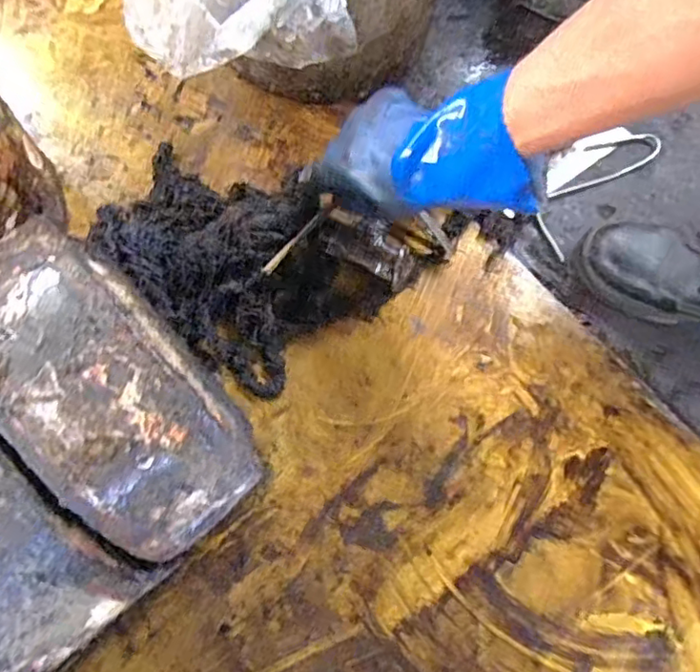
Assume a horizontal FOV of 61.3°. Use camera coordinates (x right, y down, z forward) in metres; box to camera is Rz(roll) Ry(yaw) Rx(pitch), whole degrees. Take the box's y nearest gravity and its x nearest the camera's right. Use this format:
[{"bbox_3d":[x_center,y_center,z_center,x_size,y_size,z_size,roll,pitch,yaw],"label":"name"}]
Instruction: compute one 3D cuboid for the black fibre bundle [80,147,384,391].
[{"bbox_3d":[-0.124,-0.088,0.614,0.281,0.075,0.190,42,75,11],"label":"black fibre bundle"}]

